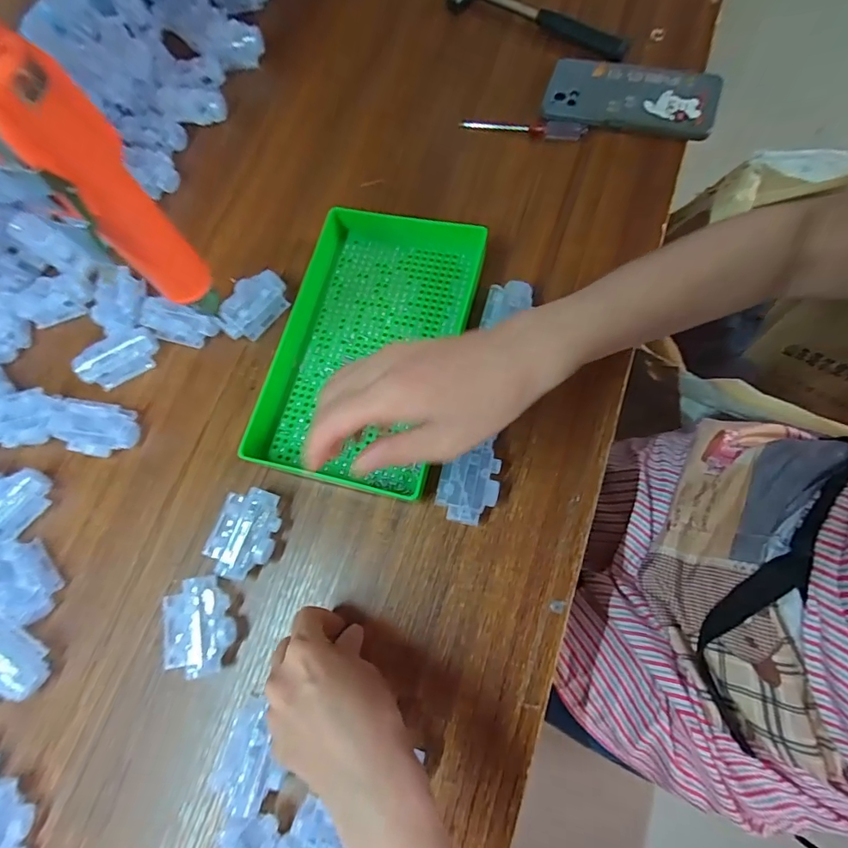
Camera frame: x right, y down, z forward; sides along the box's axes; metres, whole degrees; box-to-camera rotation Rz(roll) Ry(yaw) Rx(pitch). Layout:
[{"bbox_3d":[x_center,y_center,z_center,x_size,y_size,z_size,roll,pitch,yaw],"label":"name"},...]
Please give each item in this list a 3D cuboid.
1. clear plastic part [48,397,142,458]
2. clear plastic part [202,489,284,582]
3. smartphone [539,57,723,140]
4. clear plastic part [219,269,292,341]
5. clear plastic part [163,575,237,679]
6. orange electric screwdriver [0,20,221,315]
[{"bbox_3d":[-0.298,0.003,0.427,0.078,0.022,0.046,5,73,7],"label":"clear plastic part"},{"bbox_3d":[-0.141,0.087,0.381,0.046,0.024,0.069,19,75,11],"label":"clear plastic part"},{"bbox_3d":[0.204,-0.327,0.473,0.158,0.017,0.074,18,88,15],"label":"smartphone"},{"bbox_3d":[-0.163,-0.114,0.452,0.050,0.028,0.067,42,81,16],"label":"clear plastic part"},{"bbox_3d":[-0.169,0.153,0.366,0.045,0.029,0.067,-16,72,0],"label":"clear plastic part"},{"bbox_3d":[-0.161,-0.113,0.249,0.044,0.161,0.029,-38,73,-7],"label":"orange electric screwdriver"}]

